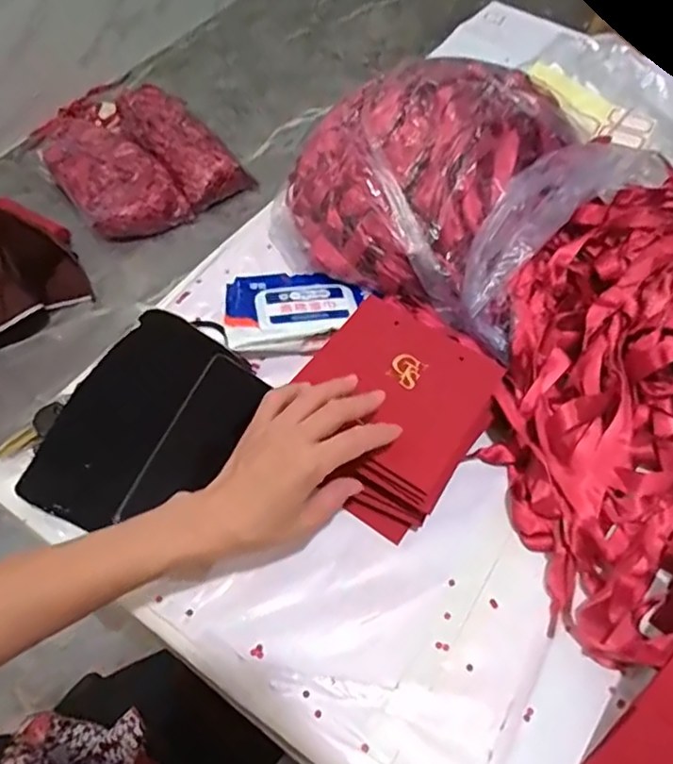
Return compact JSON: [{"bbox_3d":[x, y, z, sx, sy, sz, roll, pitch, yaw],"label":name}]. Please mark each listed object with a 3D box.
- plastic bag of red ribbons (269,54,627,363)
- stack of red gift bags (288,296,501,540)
[{"bbox_3d":[0.107,-0.203,0.589,0.276,0.124,0.258,30,60,17],"label":"plastic bag of red ribbons"},{"bbox_3d":[0.045,0.025,0.507,0.143,0.062,0.163,30,63,14],"label":"stack of red gift bags"}]

